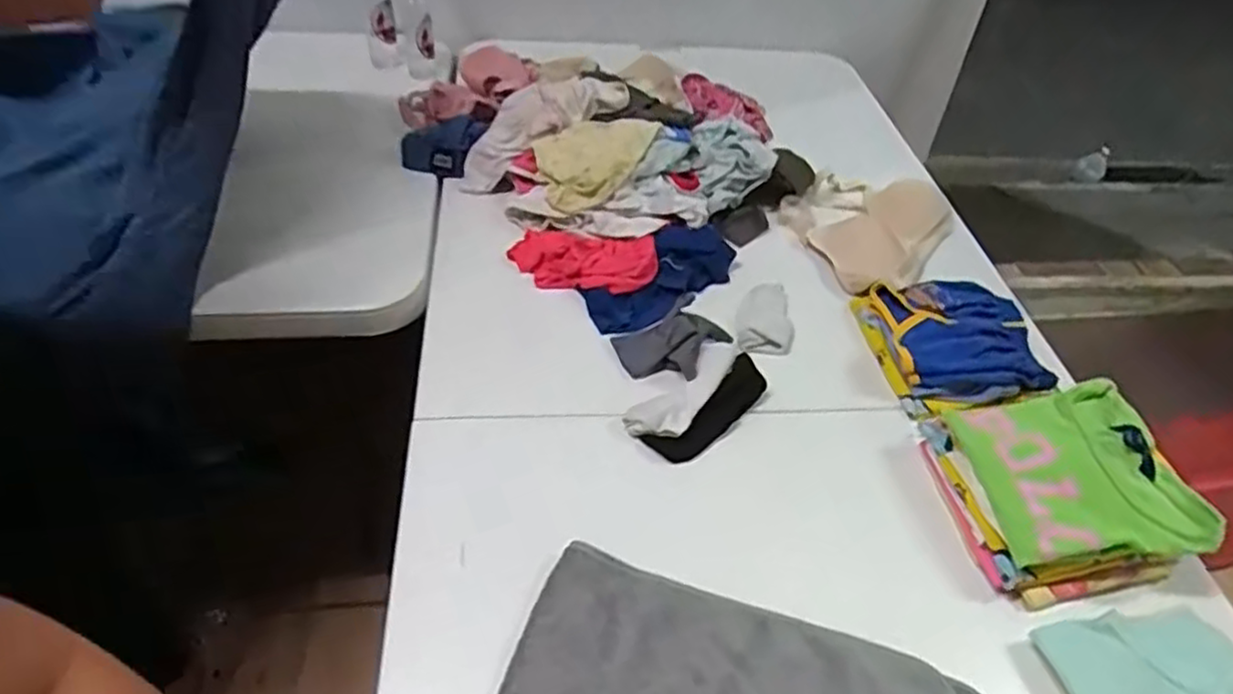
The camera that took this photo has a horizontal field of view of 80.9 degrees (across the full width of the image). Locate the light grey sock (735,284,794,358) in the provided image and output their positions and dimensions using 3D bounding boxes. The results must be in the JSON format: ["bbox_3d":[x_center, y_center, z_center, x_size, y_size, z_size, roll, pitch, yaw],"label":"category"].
[{"bbox_3d":[0.179,-0.038,0.862,0.067,0.013,0.127,10,45,4],"label":"light grey sock"}]

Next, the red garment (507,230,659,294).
[{"bbox_3d":[-0.041,-0.103,0.887,0.177,0.043,0.077,7,45,1],"label":"red garment"}]

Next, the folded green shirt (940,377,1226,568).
[{"bbox_3d":[0.419,0.112,0.667,0.160,0.047,0.176,-3,46,-8],"label":"folded green shirt"}]

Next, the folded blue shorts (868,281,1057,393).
[{"bbox_3d":[0.399,-0.015,0.840,0.174,0.042,0.158,0,45,-5],"label":"folded blue shorts"}]

